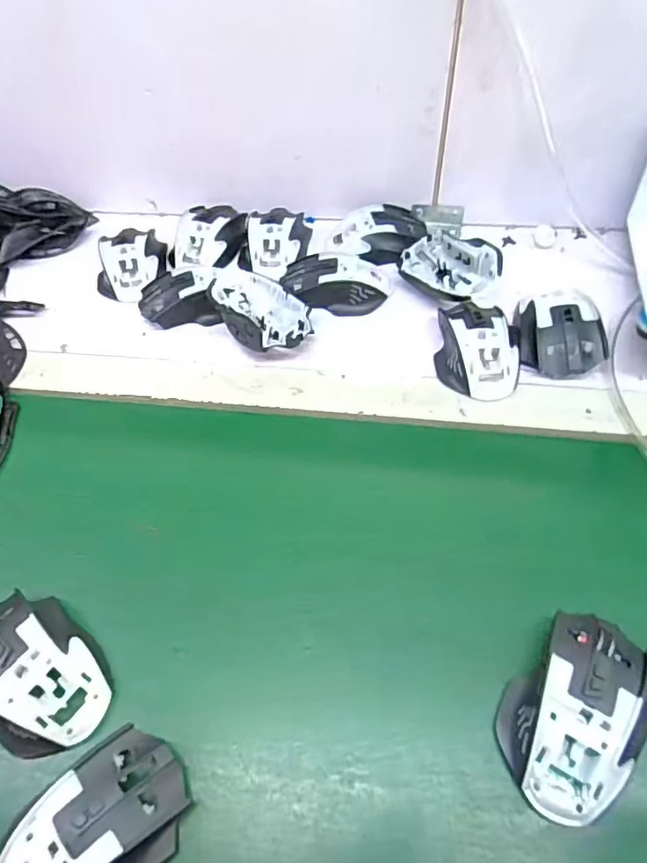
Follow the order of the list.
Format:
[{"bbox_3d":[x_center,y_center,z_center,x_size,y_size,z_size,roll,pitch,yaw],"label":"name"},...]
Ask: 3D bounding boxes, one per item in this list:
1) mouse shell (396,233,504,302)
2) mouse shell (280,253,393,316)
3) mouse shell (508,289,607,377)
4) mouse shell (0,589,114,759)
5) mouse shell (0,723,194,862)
[{"bbox_3d":[0.128,-0.166,0.559,0.107,0.043,0.068,33,62,24],"label":"mouse shell"},{"bbox_3d":[0.014,-0.157,0.566,0.109,0.031,0.063,0,57,8],"label":"mouse shell"},{"bbox_3d":[0.214,-0.093,0.501,0.071,0.031,0.089,-7,56,3],"label":"mouse shell"},{"bbox_3d":[-0.192,0.157,0.361,0.116,0.040,0.073,34,63,25],"label":"mouse shell"},{"bbox_3d":[-0.132,0.224,0.300,0.115,0.030,0.069,-38,60,-16],"label":"mouse shell"}]

